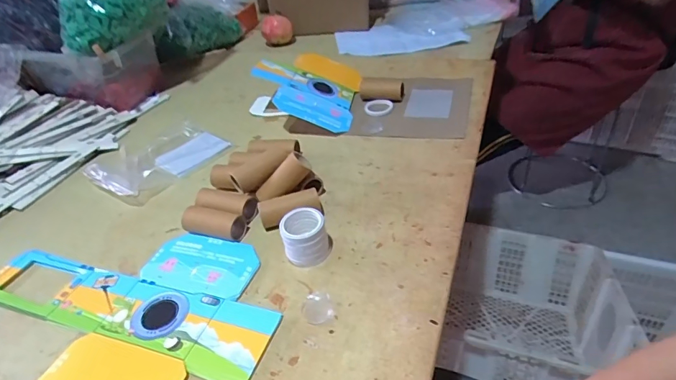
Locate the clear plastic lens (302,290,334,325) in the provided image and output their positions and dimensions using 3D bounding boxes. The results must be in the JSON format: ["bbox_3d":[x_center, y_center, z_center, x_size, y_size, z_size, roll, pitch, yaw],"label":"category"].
[{"bbox_3d":[-0.020,0.112,0.405,0.029,0.006,0.034,-13,39,-6],"label":"clear plastic lens"}]

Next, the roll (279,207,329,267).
[{"bbox_3d":[-0.036,0.049,0.457,0.049,0.047,0.053,-5,39,4],"label":"roll"}]

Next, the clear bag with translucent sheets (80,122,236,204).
[{"bbox_3d":[-0.289,-0.058,0.656,0.157,0.028,0.186,27,50,36],"label":"clear bag with translucent sheets"}]

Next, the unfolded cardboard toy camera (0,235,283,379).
[{"bbox_3d":[-0.230,0.123,0.431,0.340,0.008,0.213,5,40,16],"label":"unfolded cardboard toy camera"}]

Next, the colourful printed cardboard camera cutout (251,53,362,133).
[{"bbox_3d":[-0.055,-0.177,0.725,0.181,0.036,0.213,20,42,-5],"label":"colourful printed cardboard camera cutout"}]

